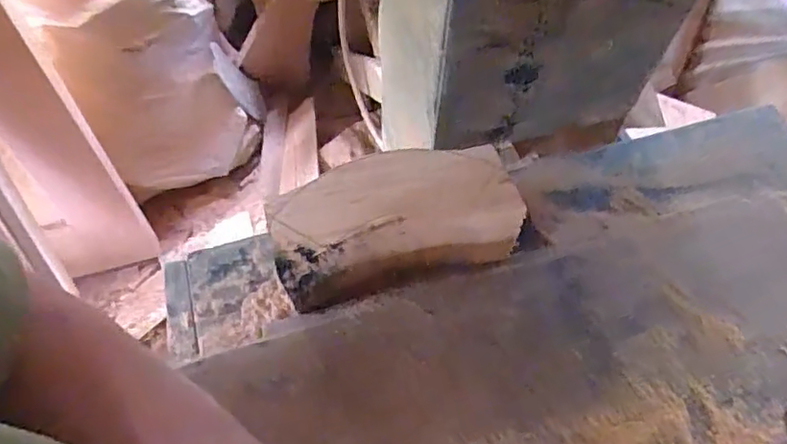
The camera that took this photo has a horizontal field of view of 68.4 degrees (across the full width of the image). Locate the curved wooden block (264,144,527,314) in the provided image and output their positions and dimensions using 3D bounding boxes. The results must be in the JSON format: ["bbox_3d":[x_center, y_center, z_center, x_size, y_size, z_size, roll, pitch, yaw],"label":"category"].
[{"bbox_3d":[-0.001,0.002,0.467,0.184,0.091,0.077,-14,63,-8],"label":"curved wooden block"}]

